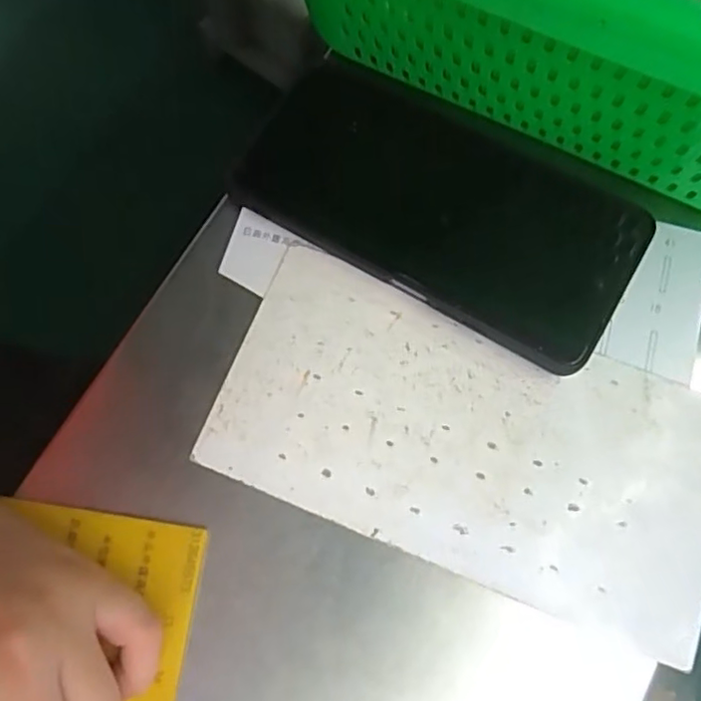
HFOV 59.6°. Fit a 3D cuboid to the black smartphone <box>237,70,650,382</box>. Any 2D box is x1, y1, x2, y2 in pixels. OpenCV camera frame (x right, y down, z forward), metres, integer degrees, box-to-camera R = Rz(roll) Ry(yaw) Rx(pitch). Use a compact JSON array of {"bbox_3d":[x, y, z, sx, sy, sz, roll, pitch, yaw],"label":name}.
[{"bbox_3d":[0.036,-0.063,0.257,0.165,0.009,0.083,29,77,9],"label":"black smartphone"}]

